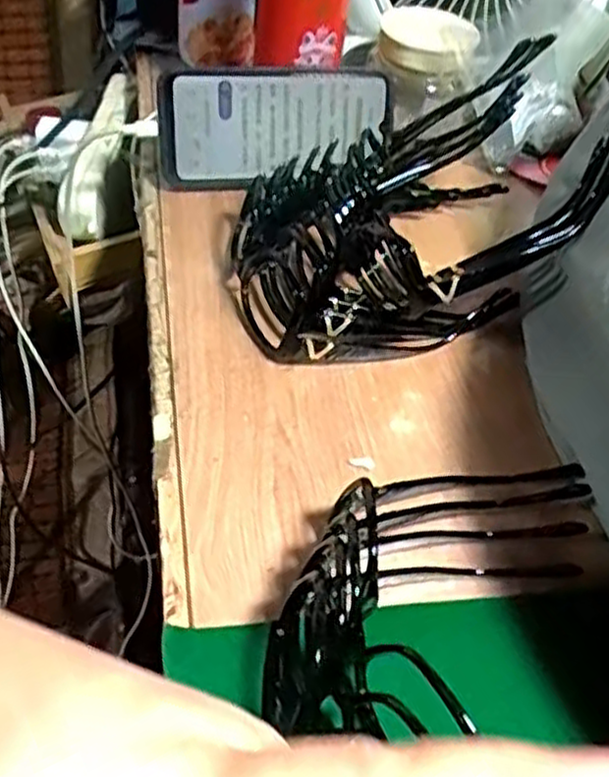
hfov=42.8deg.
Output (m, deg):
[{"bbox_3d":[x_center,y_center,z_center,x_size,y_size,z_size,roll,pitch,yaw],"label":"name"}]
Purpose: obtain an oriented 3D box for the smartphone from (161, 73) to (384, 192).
[{"bbox_3d":[-0.019,-0.182,0.543,0.159,0.074,0.016,-7,19,-13],"label":"smartphone"}]

